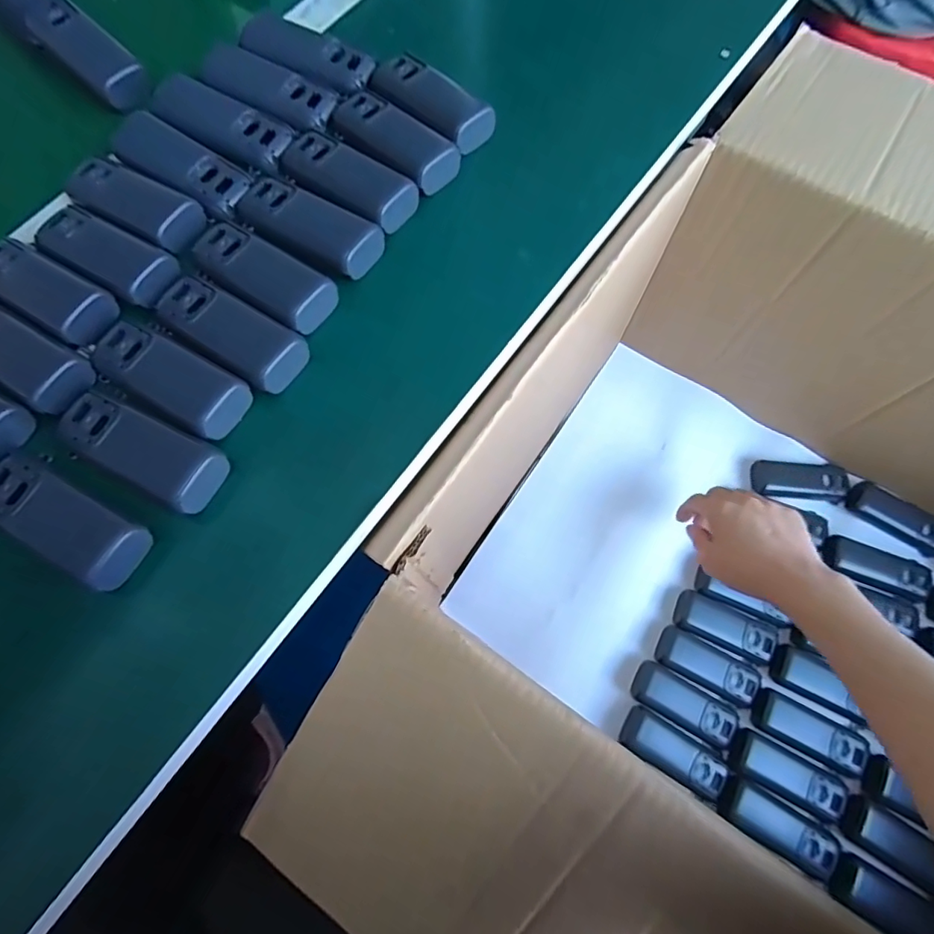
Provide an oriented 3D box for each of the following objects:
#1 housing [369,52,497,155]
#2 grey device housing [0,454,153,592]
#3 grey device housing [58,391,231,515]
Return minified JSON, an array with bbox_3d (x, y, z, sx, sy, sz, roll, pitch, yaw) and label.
[{"bbox_3d":[-0.028,-0.284,0.389,0.110,0.021,0.047,41,76,12],"label":"housing"},{"bbox_3d":[-0.229,0.029,0.285,0.101,0.020,0.038,28,74,9],"label":"grey device housing"},{"bbox_3d":[-0.191,-0.013,0.296,0.102,0.018,0.039,28,74,9],"label":"grey device housing"}]

